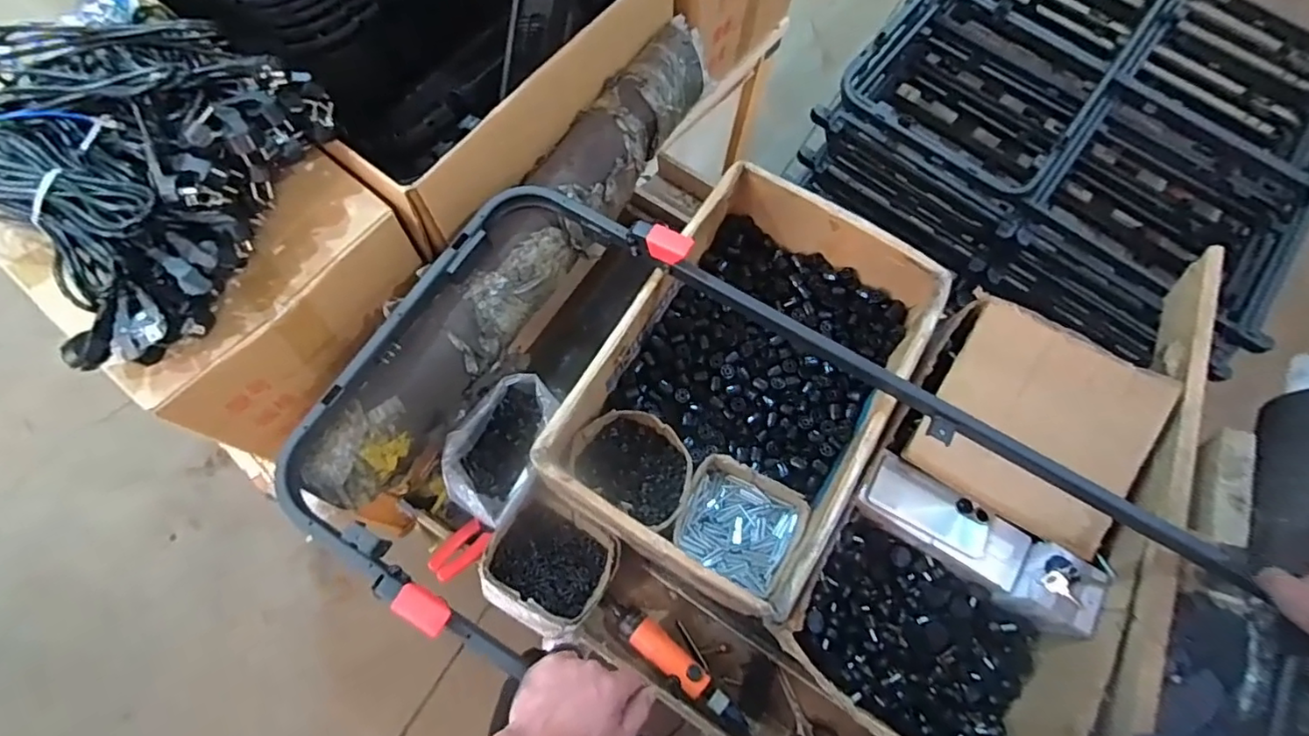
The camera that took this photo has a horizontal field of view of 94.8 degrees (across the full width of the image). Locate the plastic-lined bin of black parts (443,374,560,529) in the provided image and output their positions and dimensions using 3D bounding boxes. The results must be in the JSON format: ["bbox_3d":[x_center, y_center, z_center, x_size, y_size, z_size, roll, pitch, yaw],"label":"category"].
[{"bbox_3d":[-0.206,0.109,0.821,0.120,0.097,0.185,33,72,10],"label":"plastic-lined bin of black parts"}]

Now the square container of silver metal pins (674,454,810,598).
[{"bbox_3d":[0.110,0.206,0.803,0.151,0.054,0.134,28,71,8],"label":"square container of silver metal pins"}]

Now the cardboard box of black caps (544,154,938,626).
[{"bbox_3d":[0.127,0.015,0.826,0.345,0.150,0.527,30,71,9],"label":"cardboard box of black caps"}]

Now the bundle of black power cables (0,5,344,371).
[{"bbox_3d":[-0.607,-0.243,0.670,0.414,0.099,0.384,30,71,9],"label":"bundle of black power cables"}]

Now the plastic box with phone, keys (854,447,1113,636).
[{"bbox_3d":[0.412,0.220,0.775,0.286,0.071,0.089,34,72,10],"label":"plastic box with phone, keys"}]

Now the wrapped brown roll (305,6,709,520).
[{"bbox_3d":[-0.159,-0.177,0.830,0.126,0.126,0.829,31,71,9],"label":"wrapped brown roll"}]

